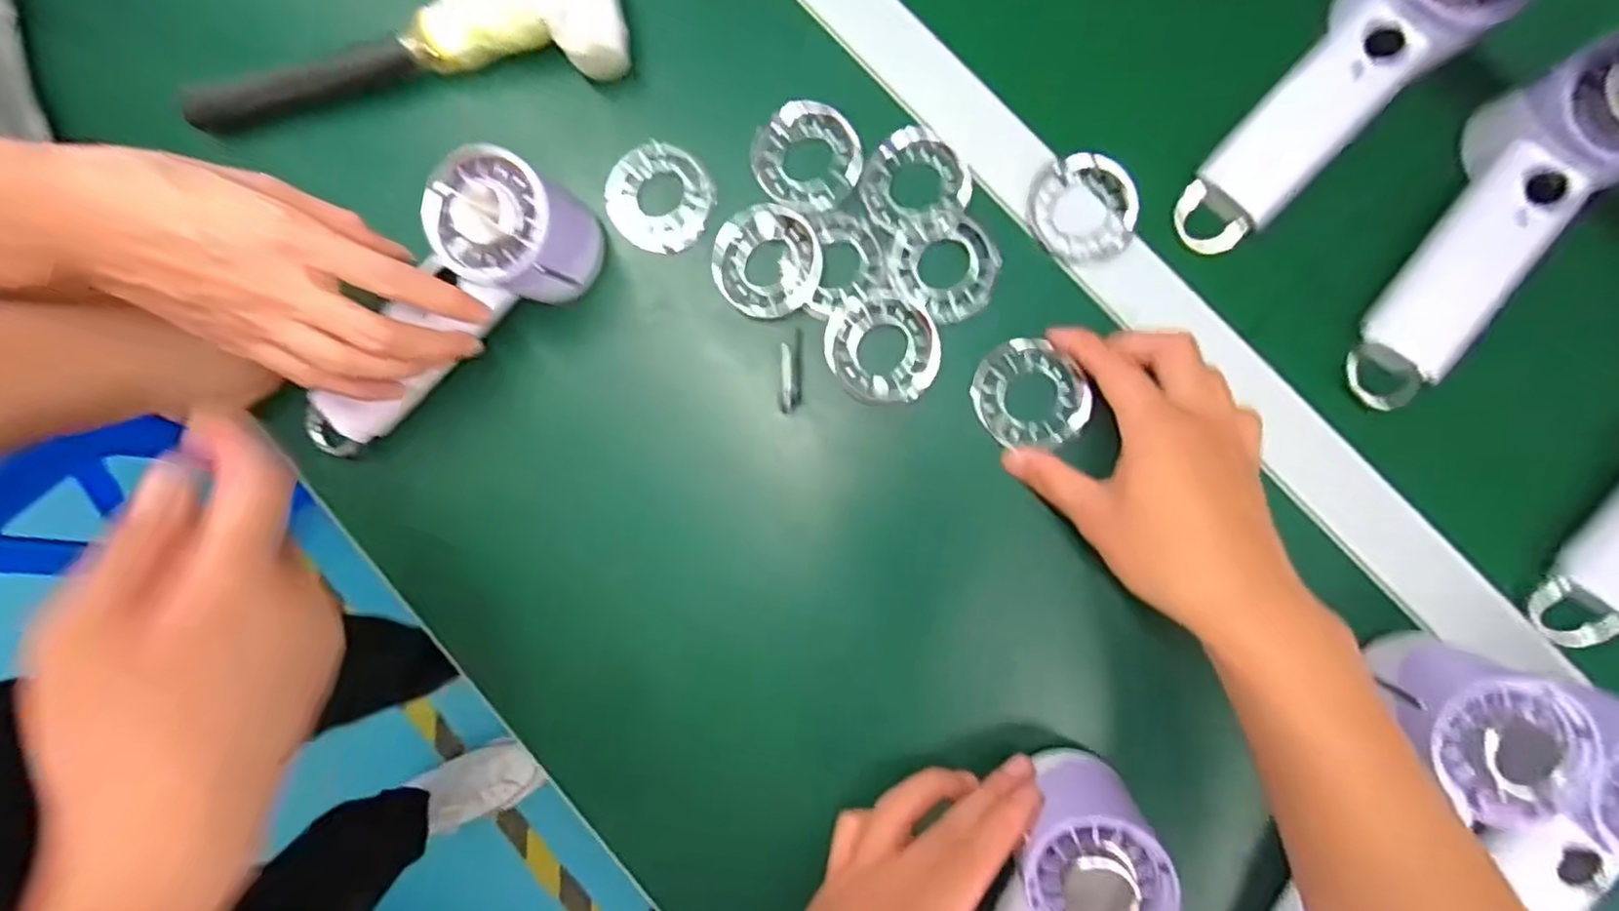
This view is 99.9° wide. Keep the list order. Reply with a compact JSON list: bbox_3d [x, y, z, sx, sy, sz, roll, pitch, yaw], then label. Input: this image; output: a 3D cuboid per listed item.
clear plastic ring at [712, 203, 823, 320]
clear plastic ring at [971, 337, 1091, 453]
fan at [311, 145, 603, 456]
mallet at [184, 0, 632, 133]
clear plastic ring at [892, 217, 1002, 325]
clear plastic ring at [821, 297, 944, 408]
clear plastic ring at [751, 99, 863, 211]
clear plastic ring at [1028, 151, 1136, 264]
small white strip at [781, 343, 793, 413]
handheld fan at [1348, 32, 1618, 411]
[{"bbox_3d":[-0.025,-0.109,0.376,0.064,0.009,0.058,35,87,4],"label":"clear plastic ring"},{"bbox_3d":[0.120,-0.032,0.369,0.055,0.009,0.061,-44,86,-2],"label":"clear plastic ring"},{"bbox_3d":[-0.200,-0.074,0.376,0.201,0.063,0.065,-43,86,13],"label":"fan"},{"bbox_3d":[-0.232,-0.240,0.386,0.253,0.038,0.071,-9,85,1],"label":"mallet"},{"bbox_3d":[0.075,-0.104,0.372,0.057,0.007,0.051,43,88,4],"label":"clear plastic ring"},{"bbox_3d":[0.040,-0.058,0.375,0.062,0.011,0.056,11,86,3],"label":"clear plastic ring"},{"bbox_3d":[-0.001,-0.167,0.384,0.059,0.015,0.059,0,86,2],"label":"clear plastic ring"},{"bbox_3d":[0.151,-0.137,0.373,0.057,0.015,0.055,0,86,2],"label":"clear plastic ring"},{"bbox_3d":[-0.013,-0.042,0.375,0.007,0.005,0.037,-1,100,2],"label":"small white strip"},{"bbox_3d":[0.353,-0.116,0.352,0.059,0.054,0.198,32,105,4],"label":"handheld fan"}]

